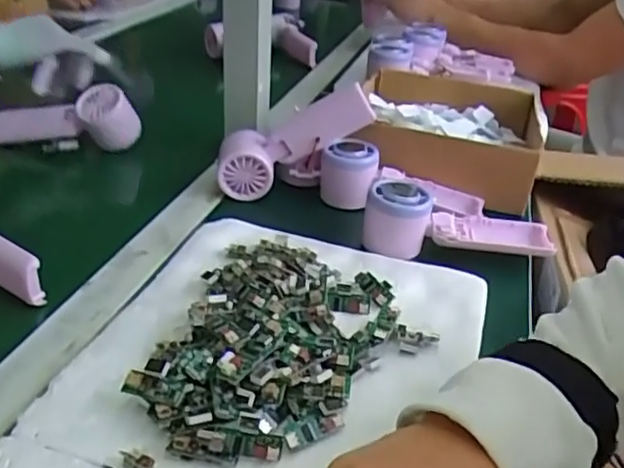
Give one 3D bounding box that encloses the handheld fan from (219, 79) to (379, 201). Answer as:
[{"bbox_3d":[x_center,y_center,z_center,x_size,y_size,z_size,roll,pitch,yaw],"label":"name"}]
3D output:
[{"bbox_3d":[-0.021,-0.095,0.636,0.163,0.058,0.058,-28,33,4],"label":"handheld fan"}]

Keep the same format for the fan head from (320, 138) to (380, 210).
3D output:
[{"bbox_3d":[0.037,-0.061,0.640,0.056,0.056,0.050,5,30,2],"label":"fan head"}]

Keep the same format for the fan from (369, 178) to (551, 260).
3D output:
[{"bbox_3d":[0.129,-0.013,0.564,0.165,0.047,0.050,3,30,-2],"label":"fan"}]

